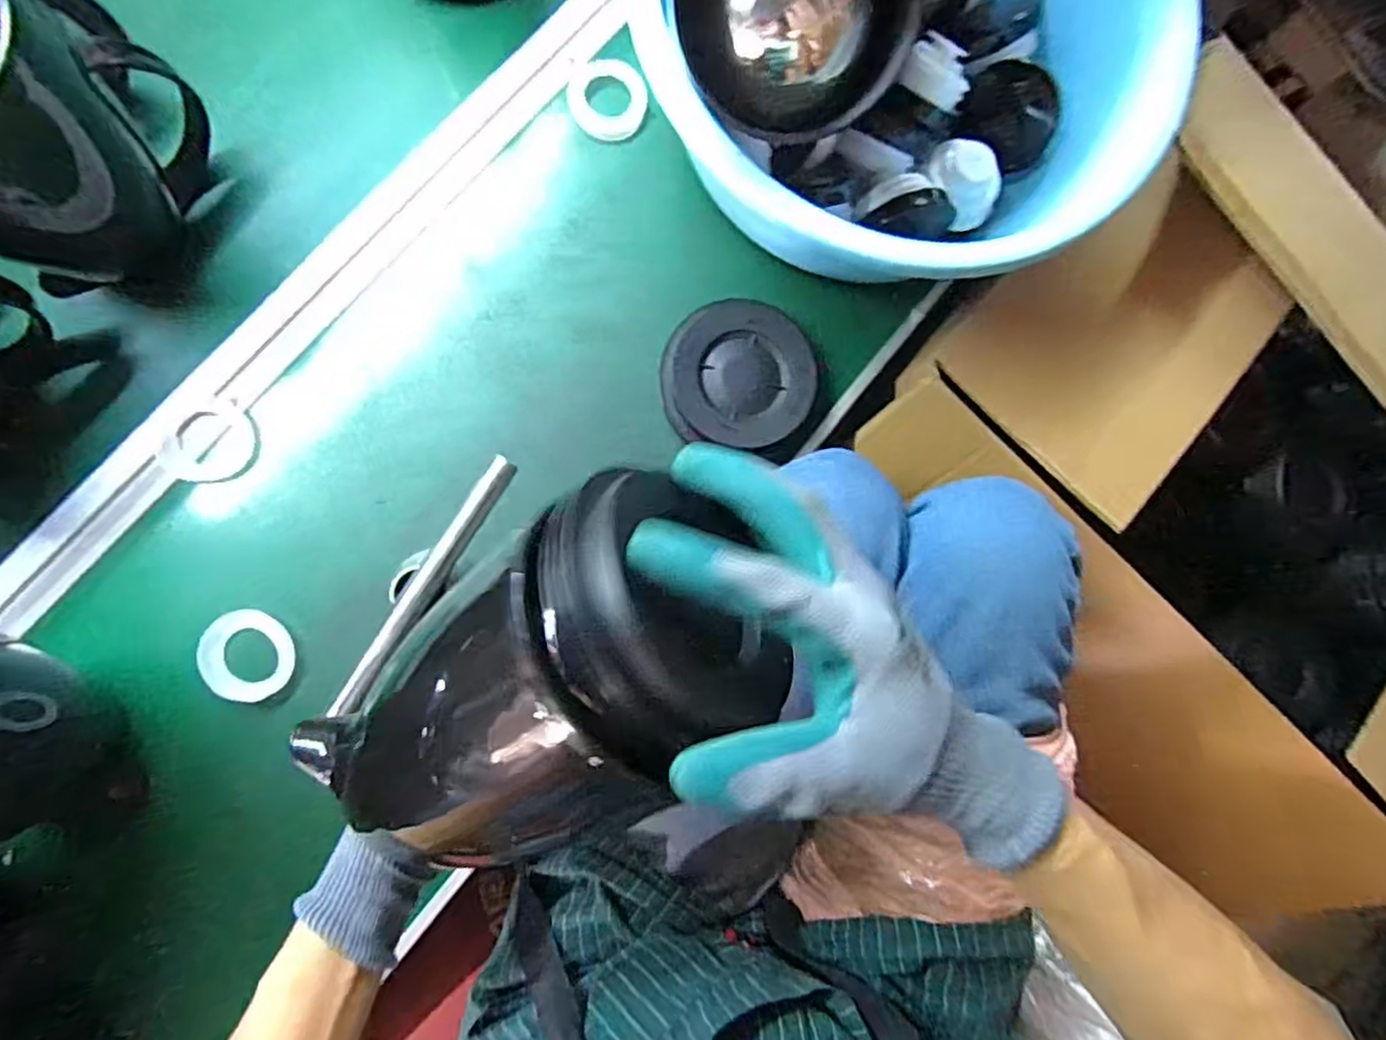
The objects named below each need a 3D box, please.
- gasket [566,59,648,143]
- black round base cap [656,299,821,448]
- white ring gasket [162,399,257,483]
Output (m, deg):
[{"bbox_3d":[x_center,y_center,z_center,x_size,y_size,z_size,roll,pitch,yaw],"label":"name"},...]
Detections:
[{"bbox_3d":[-0.066,-0.326,0.517,0.060,0.006,0.063,1,85,-7],"label":"gasket"},{"bbox_3d":[0.034,-0.110,0.506,0.112,0.016,0.111,9,84,-6],"label":"black round base cap"},{"bbox_3d":[-0.338,-0.055,0.467,0.058,0.004,0.057,13,84,-5],"label":"white ring gasket"}]

